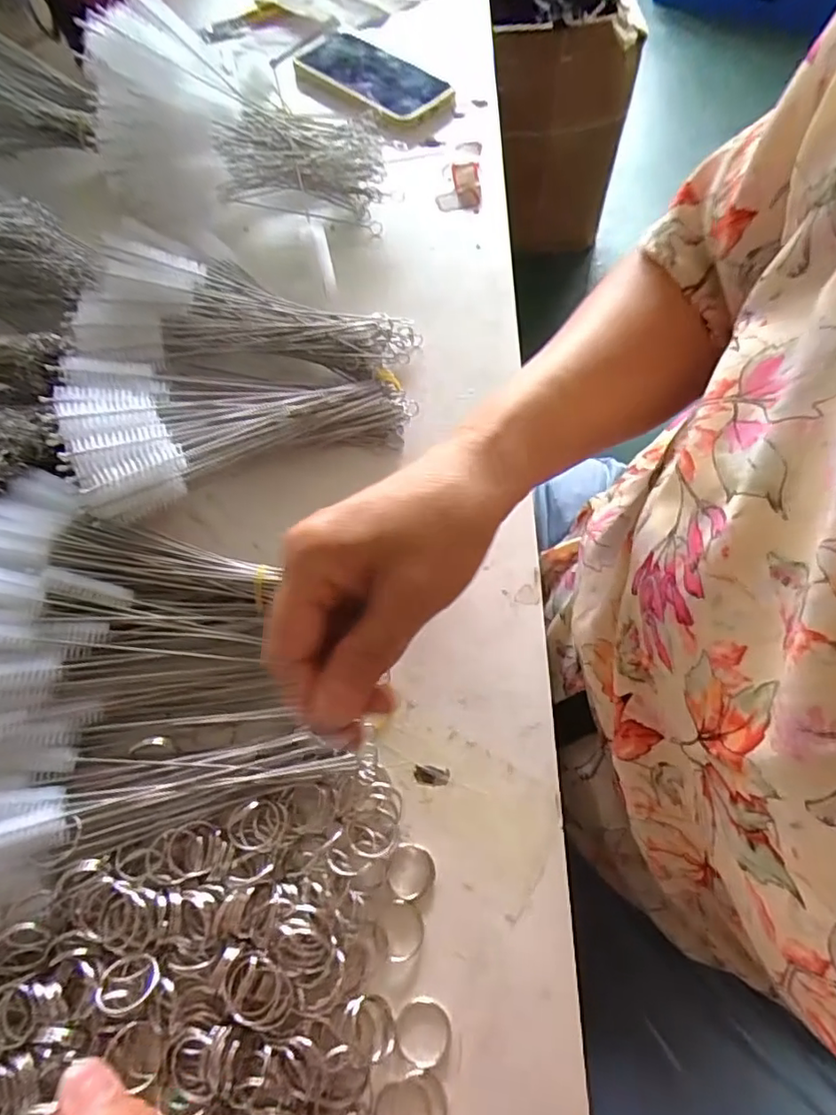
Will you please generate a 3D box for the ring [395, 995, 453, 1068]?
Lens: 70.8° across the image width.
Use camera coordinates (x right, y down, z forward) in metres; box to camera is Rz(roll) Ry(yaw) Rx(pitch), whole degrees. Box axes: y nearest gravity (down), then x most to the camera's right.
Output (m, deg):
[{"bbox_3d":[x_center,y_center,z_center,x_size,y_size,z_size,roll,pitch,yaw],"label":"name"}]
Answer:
[{"bbox_3d":[0.002,0.212,0.262,0.025,0.004,0.025,-1,63,1],"label":"ring"}]

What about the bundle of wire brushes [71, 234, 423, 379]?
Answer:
[{"bbox_3d":[-0.107,-0.160,0.394,0.219,0.058,0.075,-6,65,-9],"label":"bundle of wire brushes"}]

